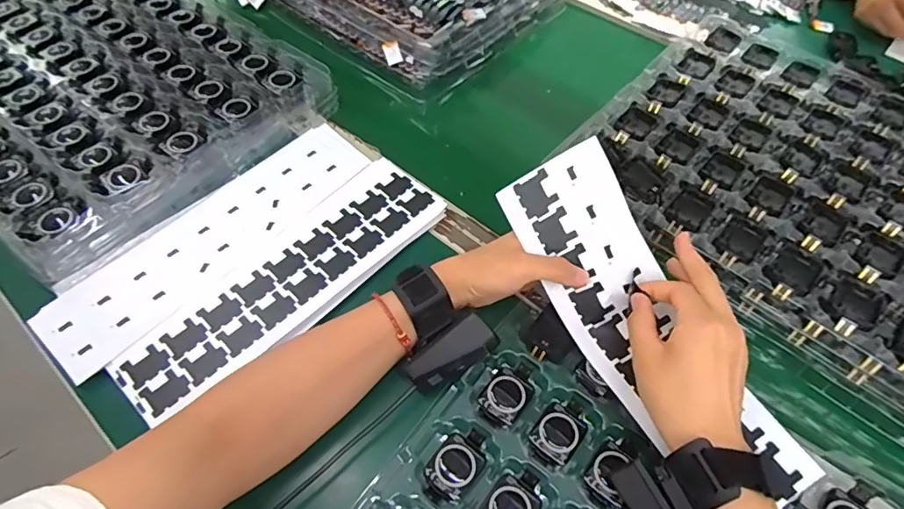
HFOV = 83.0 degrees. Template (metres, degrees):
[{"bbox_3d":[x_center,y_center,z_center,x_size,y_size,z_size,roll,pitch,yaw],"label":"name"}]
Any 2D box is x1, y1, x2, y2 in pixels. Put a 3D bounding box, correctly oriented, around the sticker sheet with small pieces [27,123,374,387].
[{"bbox_3d":[-0.213,-0.021,0.476,0.085,0.004,0.315,34,60,21],"label":"sticker sheet with small pieces"}]

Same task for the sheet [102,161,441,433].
[{"bbox_3d":[-0.136,0.020,0.448,0.092,0.004,0.298,36,61,22],"label":"sheet"}]

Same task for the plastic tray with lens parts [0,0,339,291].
[{"bbox_3d":[-0.418,-0.213,0.574,0.476,0.041,0.341,34,61,21],"label":"plastic tray with lens parts"}]

